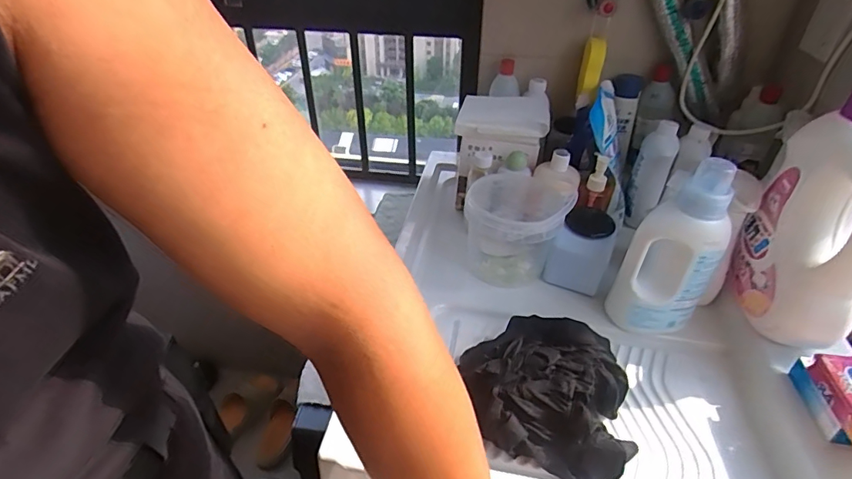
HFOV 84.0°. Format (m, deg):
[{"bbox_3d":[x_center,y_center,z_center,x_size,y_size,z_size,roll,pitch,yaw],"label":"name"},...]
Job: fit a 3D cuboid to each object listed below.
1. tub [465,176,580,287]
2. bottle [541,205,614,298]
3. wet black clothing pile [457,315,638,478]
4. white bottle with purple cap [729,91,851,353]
[{"bbox_3d":[0.132,-0.011,0.740,0.135,0.145,0.145,0,37,0],"label":"tub"},{"bbox_3d":[0.246,0.015,0.744,0.087,0.101,0.102,18,40,23],"label":"bottle"},{"bbox_3d":[0.138,0.171,0.553,0.182,0.078,0.179,10,38,13],"label":"wet black clothing pile"},{"bbox_3d":[0.457,-0.028,0.545,0.109,0.288,0.139,19,41,24],"label":"white bottle with purple cap"}]

